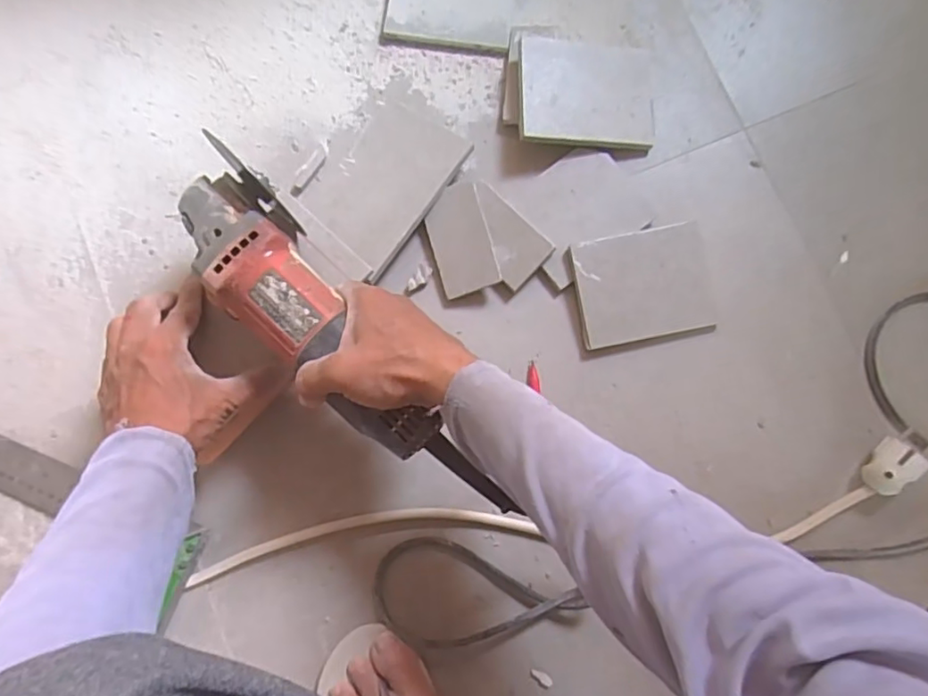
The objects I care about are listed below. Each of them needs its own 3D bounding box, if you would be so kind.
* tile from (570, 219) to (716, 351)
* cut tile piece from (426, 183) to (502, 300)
[{"bbox_3d":[0.155,-0.053,0.518,0.113,0.006,0.093,-11,91,-2],"label":"tile"},{"bbox_3d":[-0.003,-0.093,0.517,0.051,0.004,0.090,-16,89,16],"label":"cut tile piece"}]

